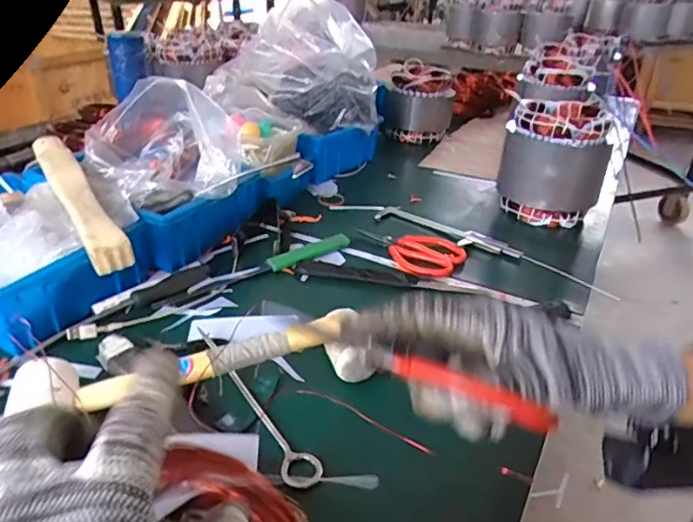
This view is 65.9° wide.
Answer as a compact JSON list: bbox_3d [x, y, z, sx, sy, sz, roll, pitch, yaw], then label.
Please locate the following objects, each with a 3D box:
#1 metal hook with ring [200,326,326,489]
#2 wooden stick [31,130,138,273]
[{"bbox_3d":[-0.086,0.126,0.508,0.033,0.010,0.224,-16,34,-28],"label":"metal hook with ring"},{"bbox_3d":[-0.332,-0.084,0.651,0.042,0.052,0.330,-20,37,-30],"label":"wooden stick"}]

